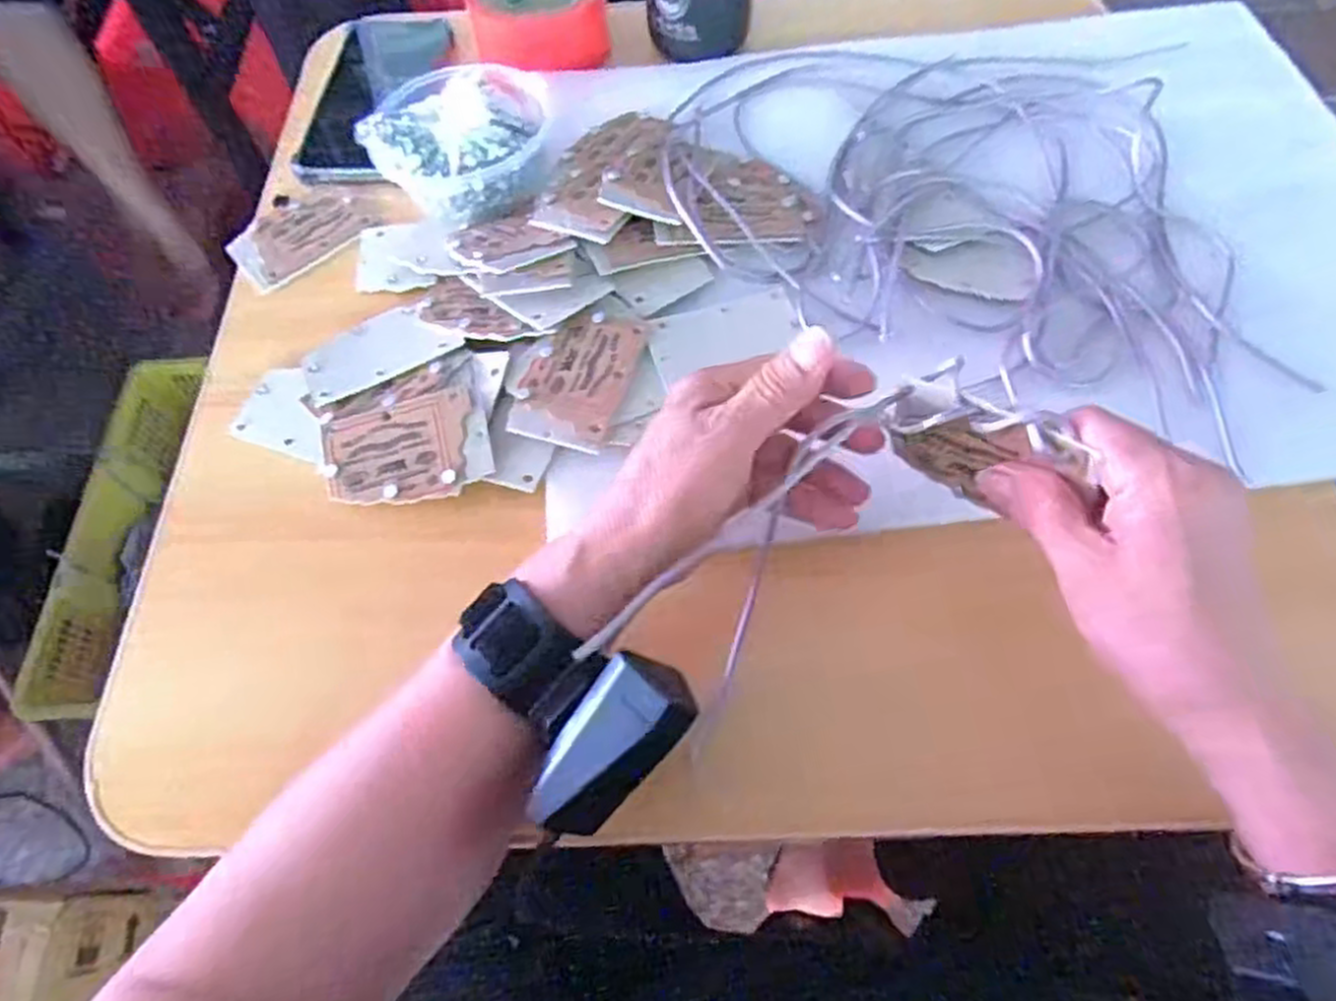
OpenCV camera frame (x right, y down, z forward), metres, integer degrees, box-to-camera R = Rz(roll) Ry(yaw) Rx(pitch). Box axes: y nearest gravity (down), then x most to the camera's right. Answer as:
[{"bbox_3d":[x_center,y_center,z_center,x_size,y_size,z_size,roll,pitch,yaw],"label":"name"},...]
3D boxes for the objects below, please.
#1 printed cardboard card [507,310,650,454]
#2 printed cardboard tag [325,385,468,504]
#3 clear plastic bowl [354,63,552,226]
[{"bbox_3d":[-0.047,-0.067,0.409,0.054,0.004,0.084,14,65,9],"label":"printed cardboard card"},{"bbox_3d":[-0.137,-0.024,0.393,0.075,0.004,0.056,-12,70,2],"label":"printed cardboard tag"},{"bbox_3d":[-0.123,-0.228,0.471,0.098,0.053,0.109,10,64,7],"label":"clear plastic bowl"}]

